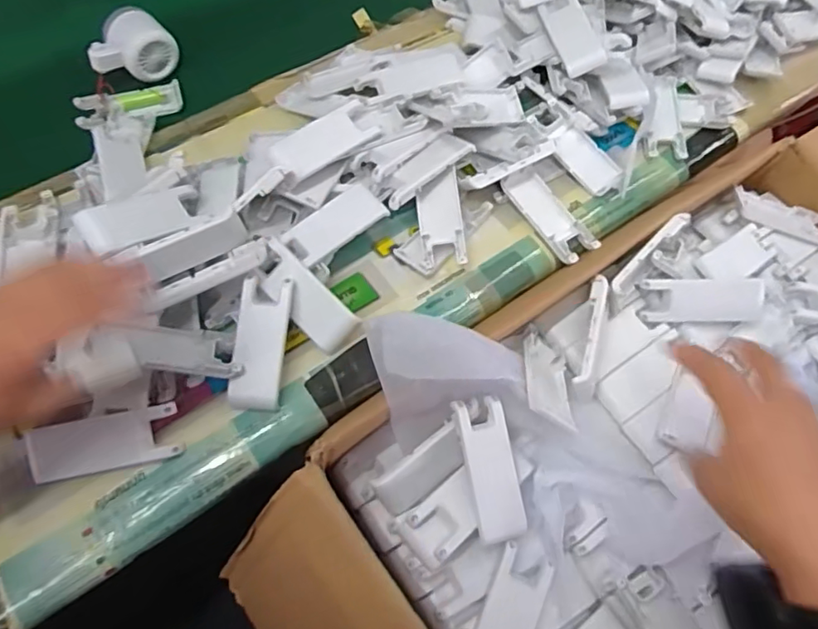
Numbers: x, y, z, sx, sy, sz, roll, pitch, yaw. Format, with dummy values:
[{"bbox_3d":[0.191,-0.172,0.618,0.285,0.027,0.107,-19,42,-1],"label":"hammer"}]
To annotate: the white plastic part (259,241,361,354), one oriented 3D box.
[{"bbox_3d":[-0.086,-0.013,0.464,0.037,0.021,0.096,-42,91,-22],"label":"white plastic part"}]

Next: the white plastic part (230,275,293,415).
[{"bbox_3d":[-0.115,0.023,0.448,0.038,0.018,0.099,5,82,-1],"label":"white plastic part"}]

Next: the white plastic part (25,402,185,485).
[{"bbox_3d":[-0.220,0.094,0.413,0.101,0.009,0.040,-11,91,-3],"label":"white plastic part"}]

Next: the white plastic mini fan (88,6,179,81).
[{"bbox_3d":[-0.290,-0.282,0.601,0.083,0.050,0.046,-18,64,-13],"label":"white plastic mini fan"}]

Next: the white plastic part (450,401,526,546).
[{"bbox_3d":[0.060,0.114,0.425,0.038,0.011,0.101,-10,79,-9],"label":"white plastic part"}]

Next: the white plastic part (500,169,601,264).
[{"bbox_3d":[0.132,-0.094,0.537,0.042,0.016,0.100,-30,68,-18],"label":"white plastic part"}]

